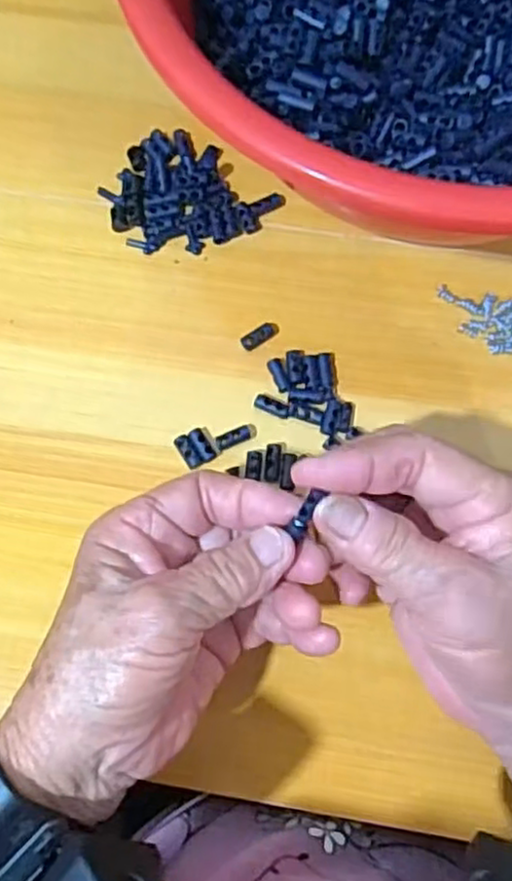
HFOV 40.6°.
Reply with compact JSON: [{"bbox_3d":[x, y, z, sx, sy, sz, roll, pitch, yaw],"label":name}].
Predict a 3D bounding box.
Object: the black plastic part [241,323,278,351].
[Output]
[{"bbox_3d":[0.002,-0.057,0.379,0.021,0.004,0.009,-33,78,-6],"label":"black plastic part"}]

